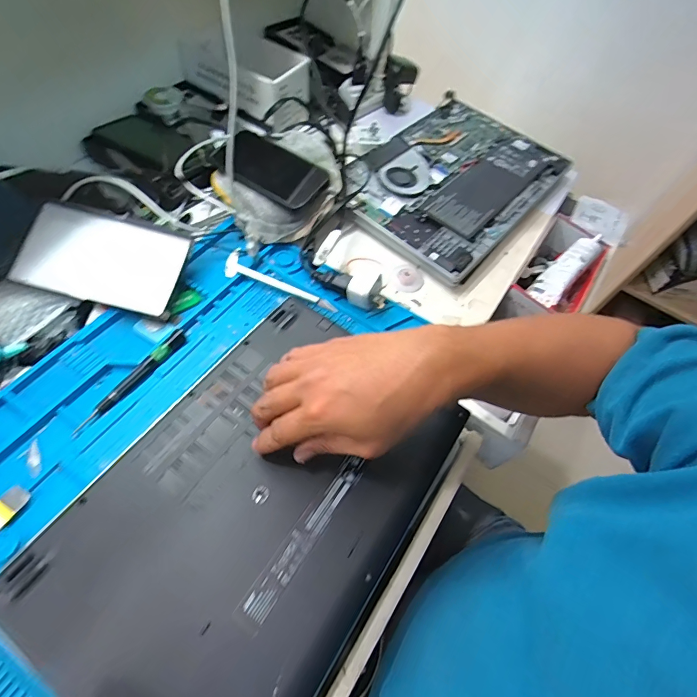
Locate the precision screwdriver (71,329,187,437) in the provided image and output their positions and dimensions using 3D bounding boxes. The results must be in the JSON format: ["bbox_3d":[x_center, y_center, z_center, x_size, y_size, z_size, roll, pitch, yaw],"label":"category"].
[{"bbox_3d":[-0.210,0.030,0.396,0.017,0.013,0.130,31,61,16],"label":"precision screwdriver"}]

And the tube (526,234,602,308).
[{"bbox_3d":[0.309,-0.115,0.569,0.143,0.024,0.043,-44,68,-9],"label":"tube"}]

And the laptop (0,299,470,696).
[{"bbox_3d":[-0.073,0.124,0.346,0.230,0.025,0.344,32,61,16],"label":"laptop"}]

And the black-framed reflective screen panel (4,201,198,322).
[{"bbox_3d":[-0.268,-0.101,0.446,0.173,0.013,0.104,15,67,3],"label":"black-framed reflective screen panel"}]

